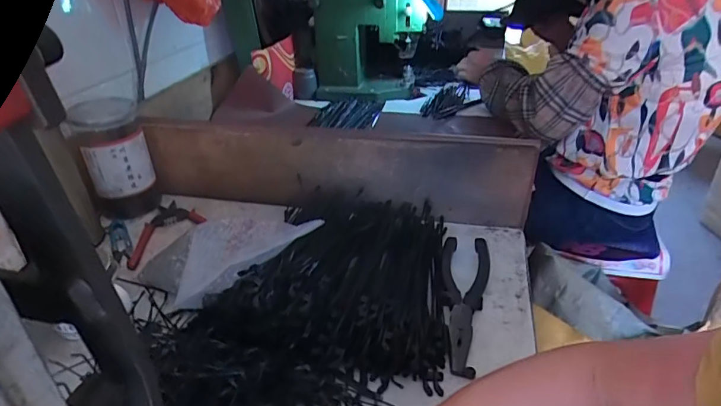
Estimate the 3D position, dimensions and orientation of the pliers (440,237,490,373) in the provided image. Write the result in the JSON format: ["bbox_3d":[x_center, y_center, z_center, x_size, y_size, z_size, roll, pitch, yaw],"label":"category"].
[{"bbox_3d":[0.105,0.093,0.473,0.051,0.012,0.182,7,33,13],"label":"pliers"}]

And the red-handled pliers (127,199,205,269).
[{"bbox_3d":[-0.274,0.038,0.611,0.079,0.012,0.118,20,37,30],"label":"red-handled pliers"}]

